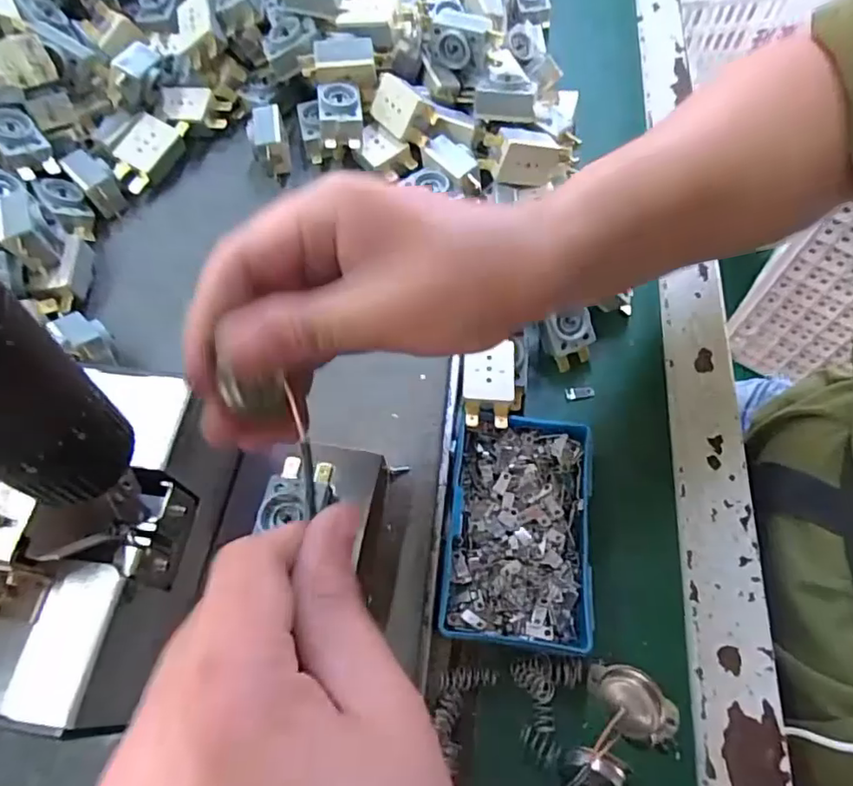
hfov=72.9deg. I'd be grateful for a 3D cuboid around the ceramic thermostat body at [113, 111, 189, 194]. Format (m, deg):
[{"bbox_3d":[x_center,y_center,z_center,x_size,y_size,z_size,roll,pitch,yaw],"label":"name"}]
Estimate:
[{"bbox_3d":[-0.185,-0.163,0.386,0.027,0.023,0.054,32,68,16],"label":"ceramic thermostat body"}]

